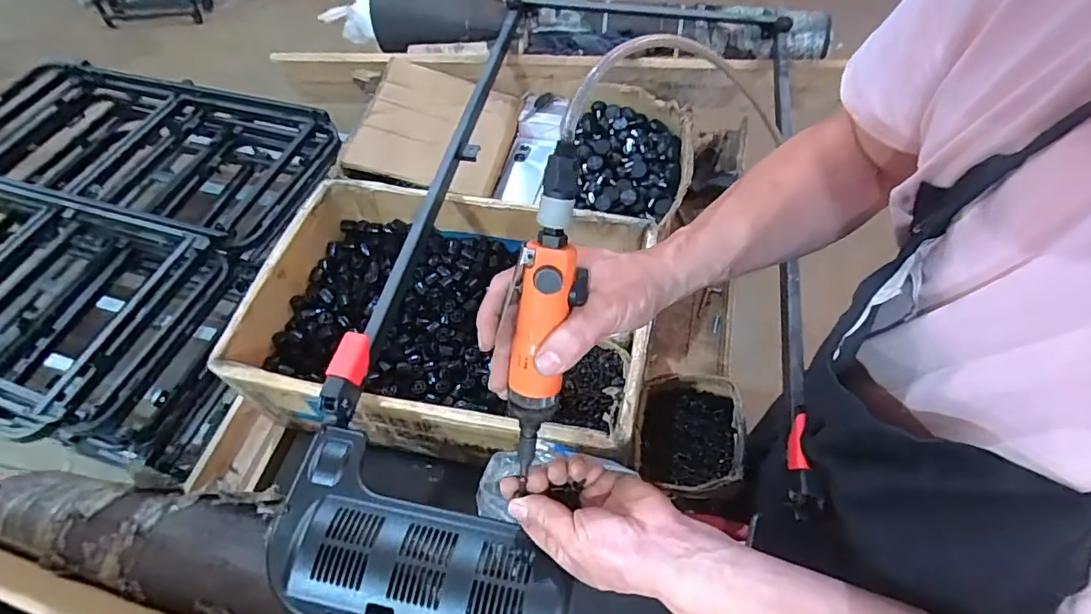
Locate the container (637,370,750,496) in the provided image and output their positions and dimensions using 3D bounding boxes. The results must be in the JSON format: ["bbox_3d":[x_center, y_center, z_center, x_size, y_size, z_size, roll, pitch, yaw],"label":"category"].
[{"bbox_3d":[0.194,0.169,0.739,0.137,0.066,0.167,4,57,6],"label":"container"}]

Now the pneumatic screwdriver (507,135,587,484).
[{"bbox_3d":[-0.001,0.011,0.403,0.040,0.249,0.034,11,20,10],"label":"pneumatic screwdriver"}]

